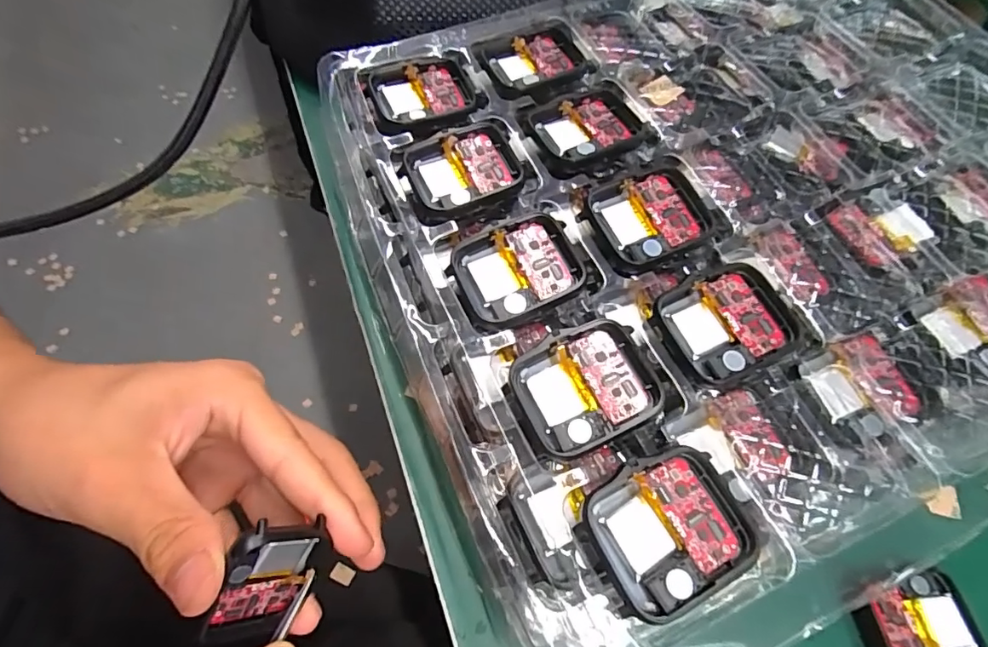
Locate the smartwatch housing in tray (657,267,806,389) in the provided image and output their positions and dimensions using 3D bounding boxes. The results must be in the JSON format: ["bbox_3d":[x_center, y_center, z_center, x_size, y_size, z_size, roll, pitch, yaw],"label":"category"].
[{"bbox_3d":[0.082,0.000,0.174,0.043,0.008,0.037,-19,65,-14],"label":"smartwatch housing in tray"}]

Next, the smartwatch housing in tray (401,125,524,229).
[{"bbox_3d":[-0.012,-0.061,0.200,0.046,0.009,0.042,-19,65,-15],"label":"smartwatch housing in tray"}]

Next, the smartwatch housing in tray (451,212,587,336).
[{"bbox_3d":[0.010,-0.019,0.181,0.045,0.010,0.038,-18,64,-13],"label":"smartwatch housing in tray"}]

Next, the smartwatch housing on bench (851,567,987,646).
[{"bbox_3d":[0.176,0.125,0.206,0.046,0.010,0.036,-8,62,-8],"label":"smartwatch housing on bench"}]

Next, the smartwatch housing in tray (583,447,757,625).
[{"bbox_3d":[0.050,0.059,0.143,0.045,0.007,0.038,-21,65,-14],"label":"smartwatch housing in tray"}]

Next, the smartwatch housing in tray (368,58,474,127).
[{"bbox_3d":[-0.032,-0.104,0.223,0.044,0.005,0.040,-9,63,-10],"label":"smartwatch housing in tray"}]

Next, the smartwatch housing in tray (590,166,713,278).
[{"bbox_3d":[0.061,-0.041,0.191,0.046,0.005,0.039,-19,65,-15],"label":"smartwatch housing in tray"}]

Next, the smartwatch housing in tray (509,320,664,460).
[{"bbox_3d":[0.030,0.021,0.162,0.043,0.009,0.038,-19,64,-14],"label":"smartwatch housing in tray"}]

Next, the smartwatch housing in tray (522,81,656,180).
[{"bbox_3d":[0.041,-0.084,0.213,0.048,0.005,0.042,-16,64,-13],"label":"smartwatch housing in tray"}]

